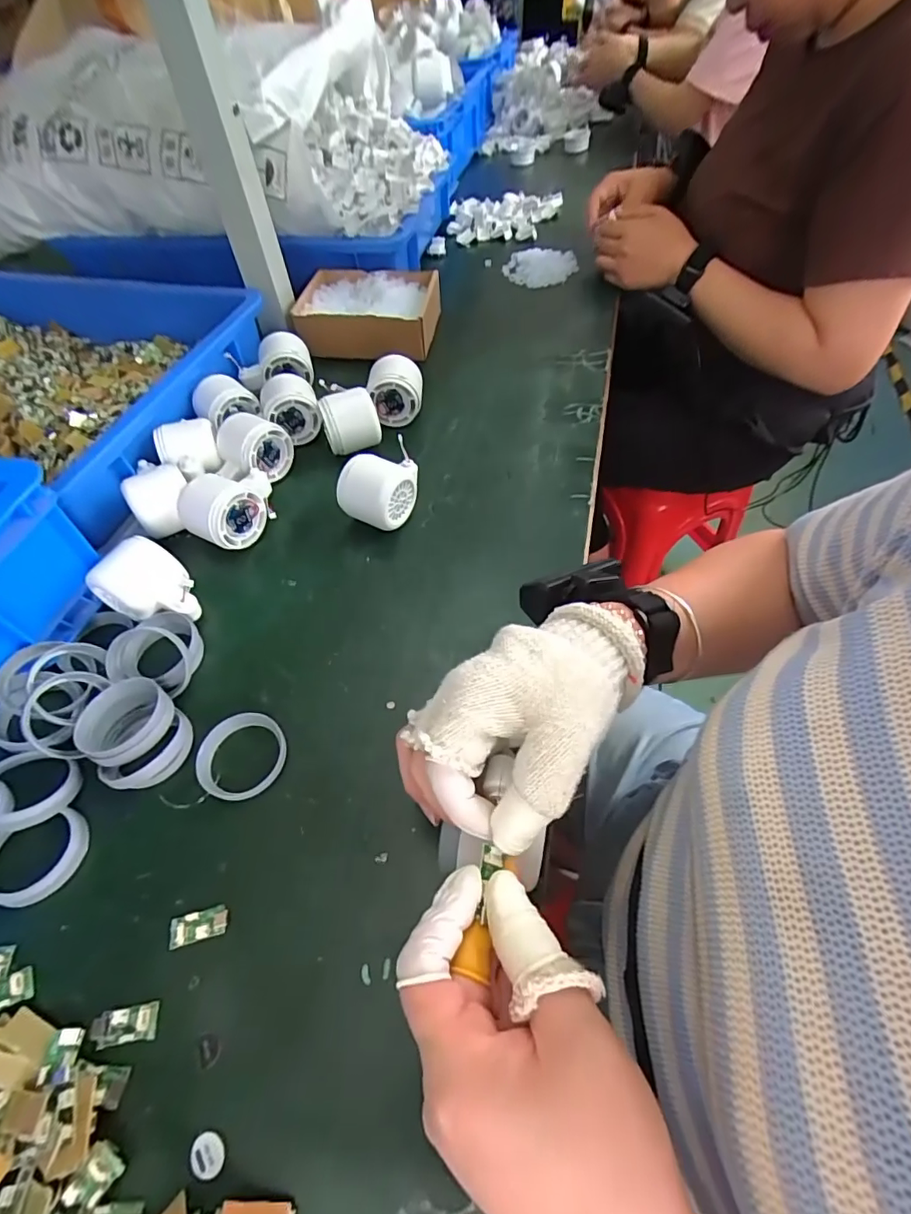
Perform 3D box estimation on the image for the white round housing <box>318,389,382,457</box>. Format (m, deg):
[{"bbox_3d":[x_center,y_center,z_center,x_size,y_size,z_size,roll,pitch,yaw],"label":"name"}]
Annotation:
[{"bbox_3d":[-0.111,-0.194,0.544,0.057,0.049,0.050,-20,56,-11],"label":"white round housing"}]

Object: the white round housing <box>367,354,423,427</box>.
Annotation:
[{"bbox_3d":[-0.064,-0.236,0.563,0.054,0.054,0.045,-5,55,-1],"label":"white round housing"}]

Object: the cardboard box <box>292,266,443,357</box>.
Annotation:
[{"bbox_3d":[-0.112,-0.386,0.678,0.164,0.052,0.143,4,55,6],"label":"cardboard box"}]

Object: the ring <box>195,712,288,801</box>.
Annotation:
[{"bbox_3d":[-0.146,0.102,0.355,0.055,0.012,0.060,-1,55,2],"label":"ring"}]

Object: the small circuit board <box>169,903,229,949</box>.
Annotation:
[{"bbox_3d":[-0.151,0.187,0.304,0.032,0.004,0.016,-14,55,-6],"label":"small circuit board"}]

